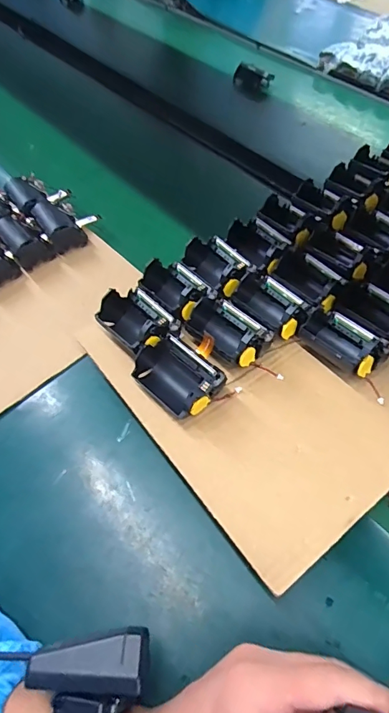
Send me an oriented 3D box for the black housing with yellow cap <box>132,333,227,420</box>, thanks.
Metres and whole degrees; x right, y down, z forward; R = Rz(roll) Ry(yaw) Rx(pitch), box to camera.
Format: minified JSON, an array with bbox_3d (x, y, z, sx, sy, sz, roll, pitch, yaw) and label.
[{"bbox_3d":[-0.017,0.016,0.379,0.075,0.037,0.051,39,65,23],"label":"black housing with yellow cap"}]

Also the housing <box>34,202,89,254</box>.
[{"bbox_3d":[-0.177,-0.173,0.566,0.045,0.048,0.065,-29,61,-17],"label":"housing"}]

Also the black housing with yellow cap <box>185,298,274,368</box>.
[{"bbox_3d":[0.030,-0.026,0.408,0.054,0.041,0.075,-34,63,-20],"label":"black housing with yellow cap"}]

